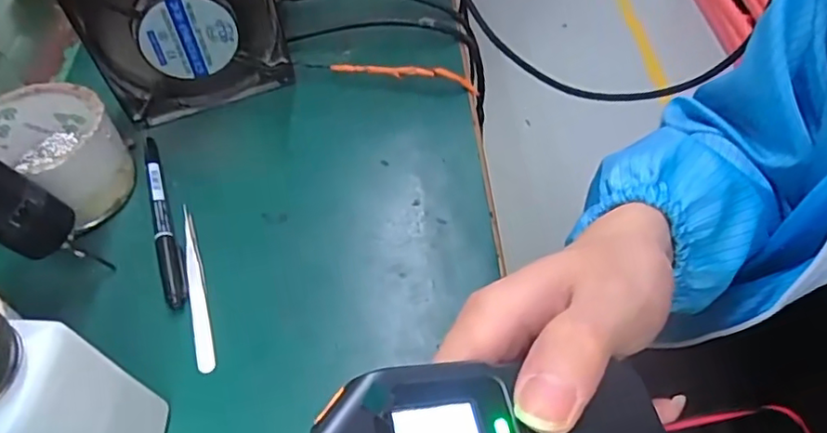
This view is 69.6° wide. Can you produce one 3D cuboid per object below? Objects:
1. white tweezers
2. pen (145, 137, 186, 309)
[{"bbox_3d":[-0.124,0.039,0.341,0.010,0.006,0.103,-15,54,-8],"label":"white tweezers"},{"bbox_3d":[-0.157,-0.002,0.370,0.012,0.010,0.138,-19,55,-11],"label":"pen"}]

